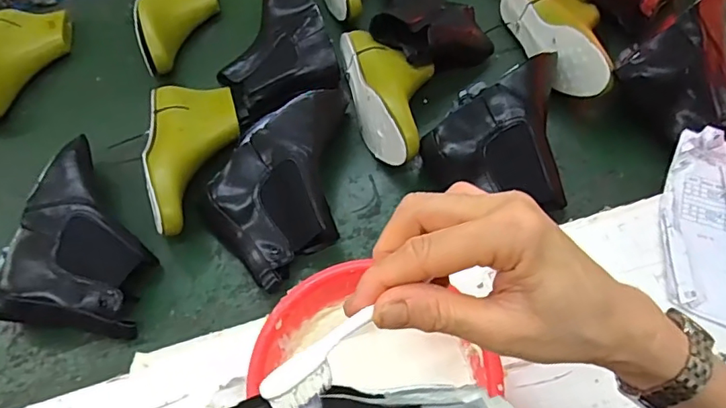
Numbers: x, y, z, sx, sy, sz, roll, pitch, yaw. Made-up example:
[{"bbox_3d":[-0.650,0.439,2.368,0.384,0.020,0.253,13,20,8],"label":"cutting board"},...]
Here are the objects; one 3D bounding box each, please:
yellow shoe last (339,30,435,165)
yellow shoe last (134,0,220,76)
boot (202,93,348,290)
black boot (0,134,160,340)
[{"bbox_3d":[0.044,-0.144,0.660,0.112,0.066,0.225,-11,57,-3],"label":"yellow shoe last"},{"bbox_3d":[-0.286,-0.295,0.816,0.107,0.080,0.230,-9,57,-1],"label":"yellow shoe last"},{"bbox_3d":[-0.072,-0.032,0.596,0.219,0.066,0.164,-38,62,-18],"label":"boot"},{"bbox_3d":[-0.300,0.032,0.595,0.139,0.069,0.218,3,58,6],"label":"black boot"}]

